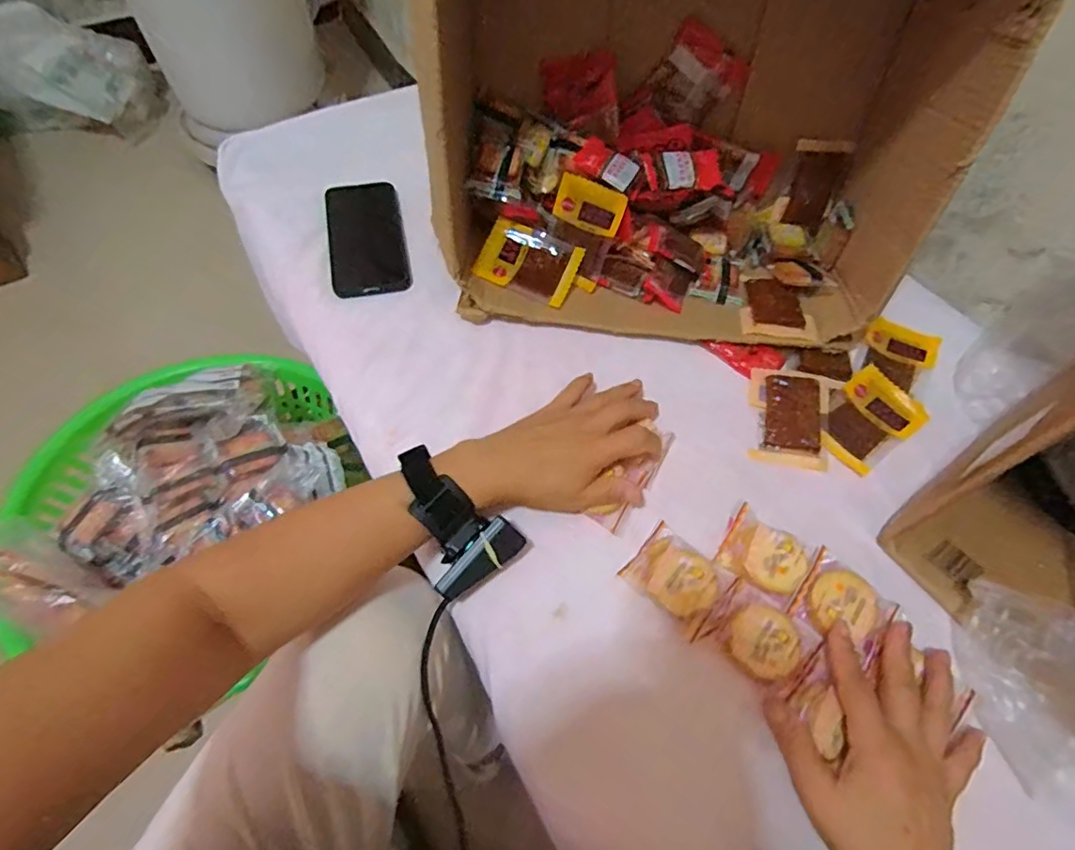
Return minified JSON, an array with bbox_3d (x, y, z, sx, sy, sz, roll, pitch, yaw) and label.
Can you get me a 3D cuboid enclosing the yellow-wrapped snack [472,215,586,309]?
[{"bbox_3d":[-0.006,-0.164,0.532,0.092,0.021,0.074,19,61,8],"label":"yellow-wrapped snack"}]

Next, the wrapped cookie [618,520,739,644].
[{"bbox_3d":[0.106,0.113,0.406,0.068,0.008,0.058,40,66,18],"label":"wrapped cookie"}]

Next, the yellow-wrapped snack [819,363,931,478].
[{"bbox_3d":[0.295,-0.006,0.482,0.096,0.013,0.066,-34,67,-20],"label":"yellow-wrapped snack"}]

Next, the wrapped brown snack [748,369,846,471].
[{"bbox_3d":[0.229,-0.010,0.479,0.074,0.010,0.092,13,61,5],"label":"wrapped brown snack"}]

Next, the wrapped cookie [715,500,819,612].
[{"bbox_3d":[0.177,0.101,0.421,0.065,0.009,0.060,33,64,15],"label":"wrapped cookie"}]

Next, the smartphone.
[{"bbox_3d":[-0.181,-0.200,0.573,0.077,0.010,0.161,-11,61,-9],"label":"smartphone"}]

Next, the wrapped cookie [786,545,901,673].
[{"bbox_3d":[0.228,0.134,0.400,0.065,0.017,0.056,34,64,16],"label":"wrapped cookie"}]

